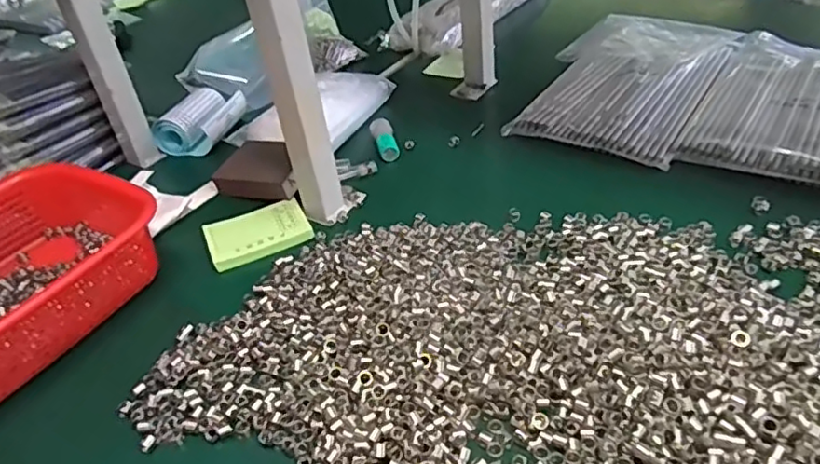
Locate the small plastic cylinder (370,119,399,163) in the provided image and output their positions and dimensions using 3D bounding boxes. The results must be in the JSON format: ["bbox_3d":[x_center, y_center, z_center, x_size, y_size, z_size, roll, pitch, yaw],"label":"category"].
[{"bbox_3d":[-0.028,-0.105,0.714,0.025,0.016,0.063,-12,49,-6],"label":"small plastic cylinder"}]

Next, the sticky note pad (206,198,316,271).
[{"bbox_3d":[-0.146,0.001,0.606,0.096,0.011,0.071,-18,37,-13],"label":"sticky note pad"}]

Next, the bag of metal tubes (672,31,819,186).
[{"bbox_3d":[0.421,-0.140,0.676,0.175,0.023,0.295,17,44,31],"label":"bag of metal tubes"}]

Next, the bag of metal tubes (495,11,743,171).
[{"bbox_3d":[0.258,-0.189,0.763,0.201,0.033,0.304,18,44,31],"label":"bag of metal tubes"}]

